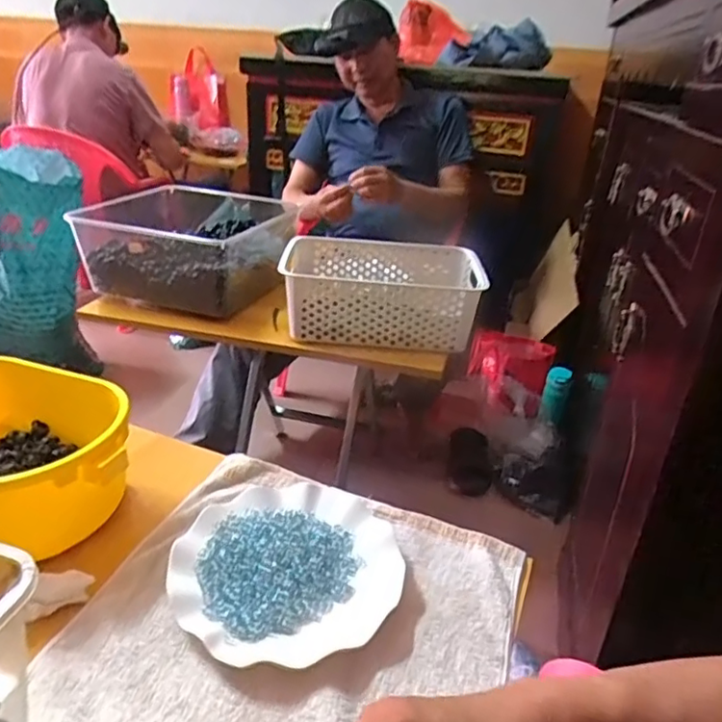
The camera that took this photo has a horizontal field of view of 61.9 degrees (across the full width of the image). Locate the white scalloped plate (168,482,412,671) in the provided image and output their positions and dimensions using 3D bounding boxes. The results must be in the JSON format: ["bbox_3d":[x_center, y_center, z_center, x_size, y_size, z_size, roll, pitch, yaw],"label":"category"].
[{"bbox_3d":[-0.056,0.166,0.499,0.192,0.026,0.163,-16,33,-34],"label":"white scalloped plate"}]

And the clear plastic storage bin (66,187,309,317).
[{"bbox_3d":[-0.286,-0.206,1.076,0.298,0.132,0.351,10,27,13],"label":"clear plastic storage bin"}]

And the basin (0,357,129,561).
[{"bbox_3d":[-0.326,0.080,0.536,0.249,0.086,0.172,16,29,24],"label":"basin"}]

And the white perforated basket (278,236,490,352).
[{"bbox_3d":[0.032,-0.113,0.974,0.301,0.112,0.208,6,27,4],"label":"white perforated basket"}]

